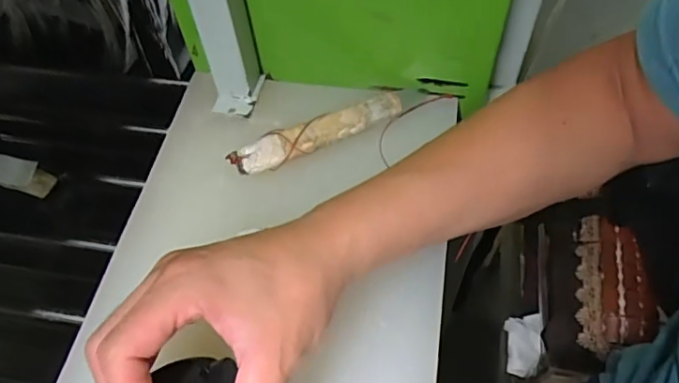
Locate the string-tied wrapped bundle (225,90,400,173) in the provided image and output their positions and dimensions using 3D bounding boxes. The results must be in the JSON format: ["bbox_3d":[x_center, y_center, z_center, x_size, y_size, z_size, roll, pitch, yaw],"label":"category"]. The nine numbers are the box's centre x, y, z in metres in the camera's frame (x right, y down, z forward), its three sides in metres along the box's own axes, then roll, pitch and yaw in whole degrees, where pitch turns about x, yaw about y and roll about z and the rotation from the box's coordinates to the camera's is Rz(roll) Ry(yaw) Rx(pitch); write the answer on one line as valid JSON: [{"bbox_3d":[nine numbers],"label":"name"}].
[{"bbox_3d":[-0.018,-0.047,0.443,0.143,0.018,0.028,-22,59,-12],"label":"string-tied wrapped bundle"}]

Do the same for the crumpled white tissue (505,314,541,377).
[{"bbox_3d":[0.267,0.223,0.801,0.048,0.024,0.087,9,58,7],"label":"crumpled white tissue"}]

